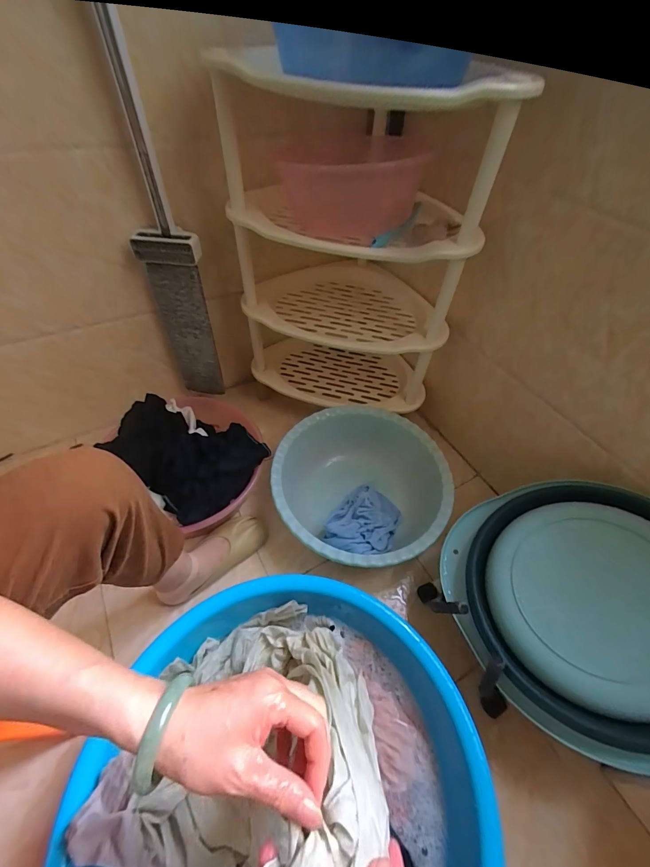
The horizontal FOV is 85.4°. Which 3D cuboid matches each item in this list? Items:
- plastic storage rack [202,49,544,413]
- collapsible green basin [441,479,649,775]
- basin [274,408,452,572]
[{"bbox_3d":[0.030,-0.347,0.774,0.419,0.601,0.334,-3,51,-6],"label":"plastic storage rack"},{"bbox_3d":[0.376,0.239,0.495,0.428,0.100,0.349,6,62,34],"label":"collapsible green basin"},{"bbox_3d":[0.076,0.123,0.792,0.363,0.131,0.365,2,51,-2],"label":"basin"}]

